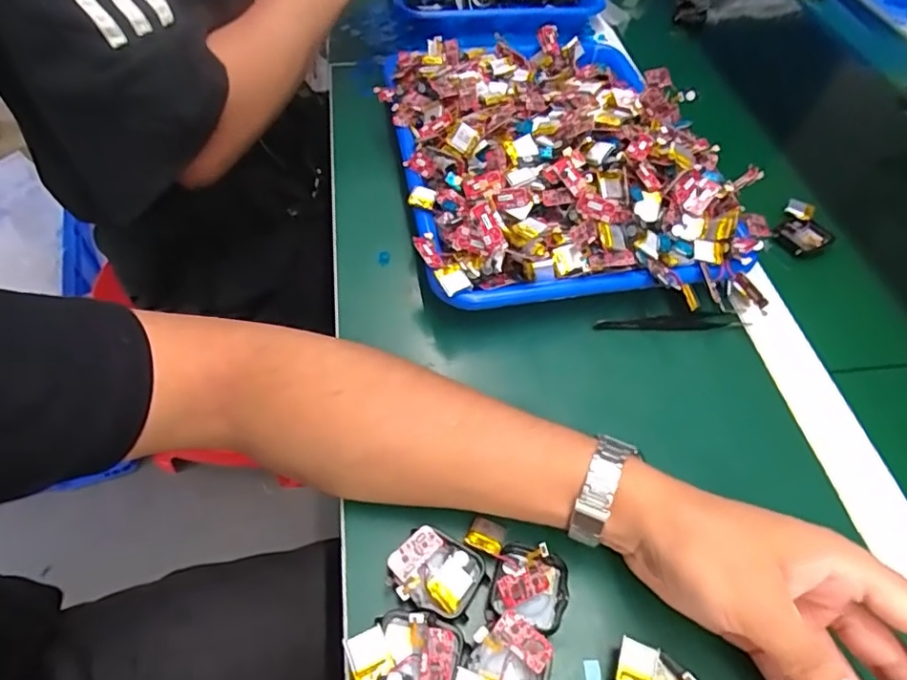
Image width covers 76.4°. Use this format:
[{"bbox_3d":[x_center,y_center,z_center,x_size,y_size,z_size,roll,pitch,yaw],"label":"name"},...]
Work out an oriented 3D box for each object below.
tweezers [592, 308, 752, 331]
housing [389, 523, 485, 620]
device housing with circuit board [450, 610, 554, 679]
[{"bbox_3d":[0.163,-0.012,0.426,0.118,0.007,0.015,-5,54,-8],"label":"tweezers"},{"bbox_3d":[-0.009,0.122,0.304,0.048,0.008,0.038,17,59,9],"label":"housing"},{"bbox_3d":[0.024,0.159,0.275,0.045,0.014,0.048,14,53,6],"label":"device housing with circuit board"}]

